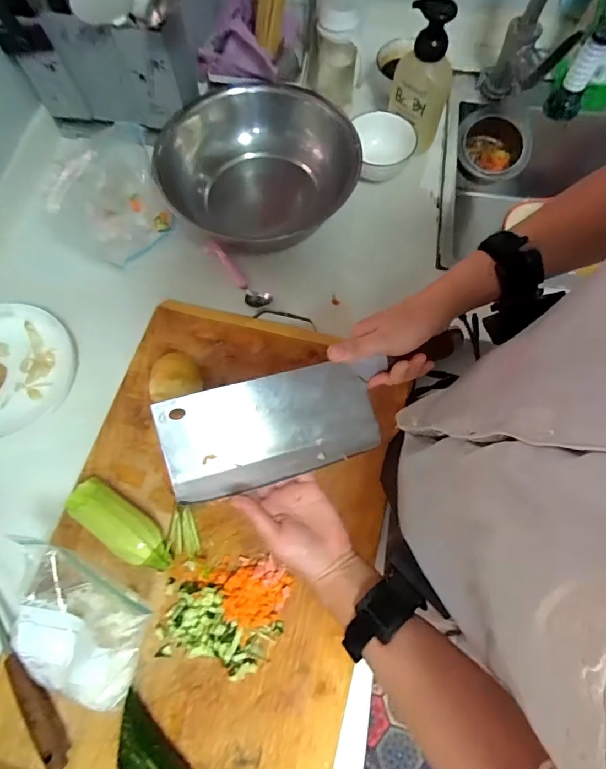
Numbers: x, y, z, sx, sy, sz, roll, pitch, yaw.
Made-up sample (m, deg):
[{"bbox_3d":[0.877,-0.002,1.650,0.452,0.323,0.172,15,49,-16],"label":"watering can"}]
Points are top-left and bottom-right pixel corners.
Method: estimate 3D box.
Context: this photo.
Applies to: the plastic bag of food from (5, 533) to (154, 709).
[{"bbox_3d":[-0.230,0.231,0.419,0.156,0.078,0.118,26,73,10],"label":"plastic bag of food"}]

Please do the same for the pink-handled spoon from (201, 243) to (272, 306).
[{"bbox_3d":[-0.099,-0.161,0.629,0.032,0.015,0.131,-40,75,-12],"label":"pink-handled spoon"}]

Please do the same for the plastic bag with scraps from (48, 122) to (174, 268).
[{"bbox_3d":[-0.269,-0.246,0.600,0.088,0.136,0.150,40,75,13],"label":"plastic bag with scraps"}]

